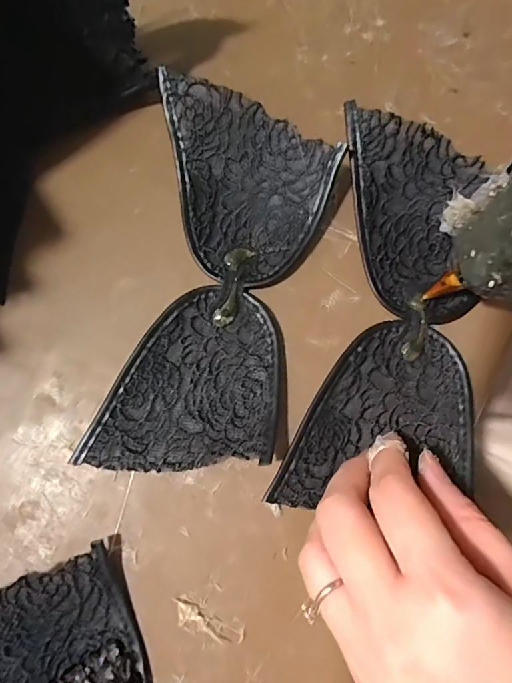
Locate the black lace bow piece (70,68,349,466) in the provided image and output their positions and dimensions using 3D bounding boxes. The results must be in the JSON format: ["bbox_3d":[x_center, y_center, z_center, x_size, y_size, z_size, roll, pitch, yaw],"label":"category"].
[{"bbox_3d":[-0.020,-0.031,0.235,0.091,0.028,0.192,12,80,3],"label":"black lace bow piece"}]

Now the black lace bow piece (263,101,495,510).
[{"bbox_3d":[0.072,-0.014,0.232,0.086,0.028,0.198,10,85,2],"label":"black lace bow piece"}]

